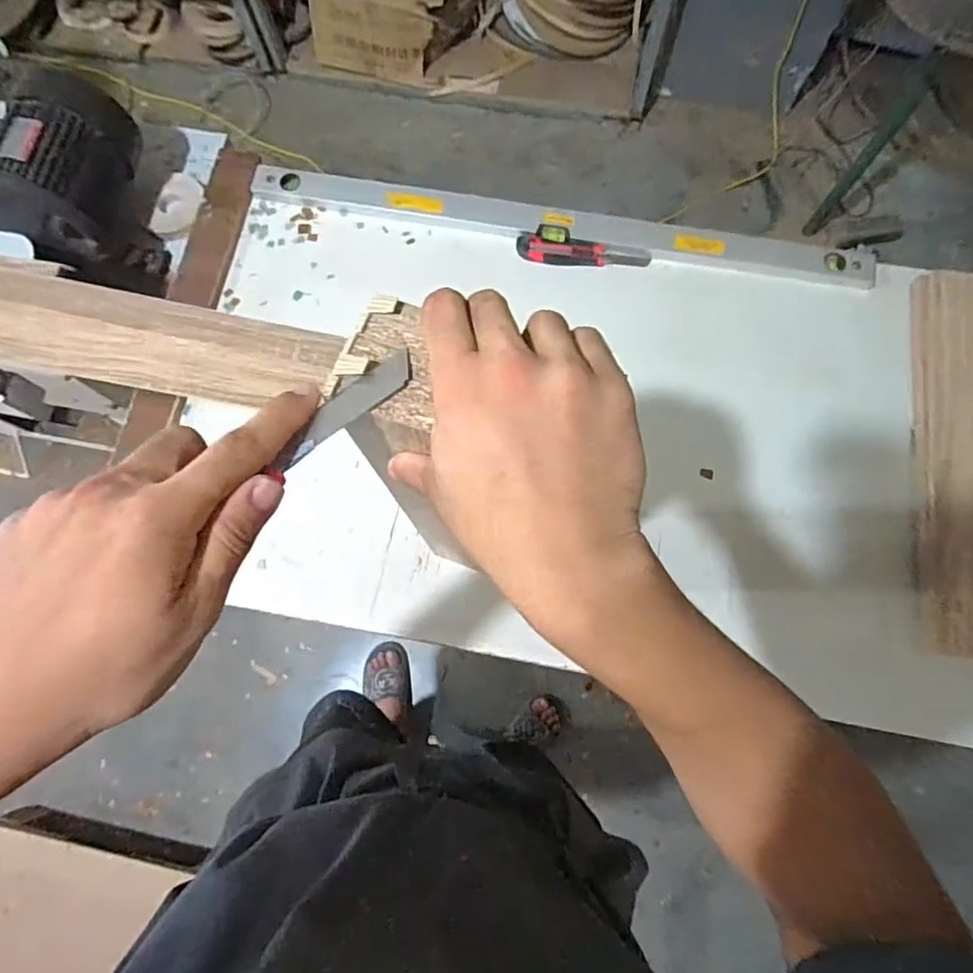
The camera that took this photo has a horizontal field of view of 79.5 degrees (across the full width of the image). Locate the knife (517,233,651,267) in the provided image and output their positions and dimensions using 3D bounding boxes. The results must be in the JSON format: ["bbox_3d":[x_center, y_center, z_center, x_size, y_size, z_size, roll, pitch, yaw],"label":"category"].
[{"bbox_3d":[0.154,-0.368,0.929,0.207,0.017,0.047,7,76,3],"label":"knife"}]

